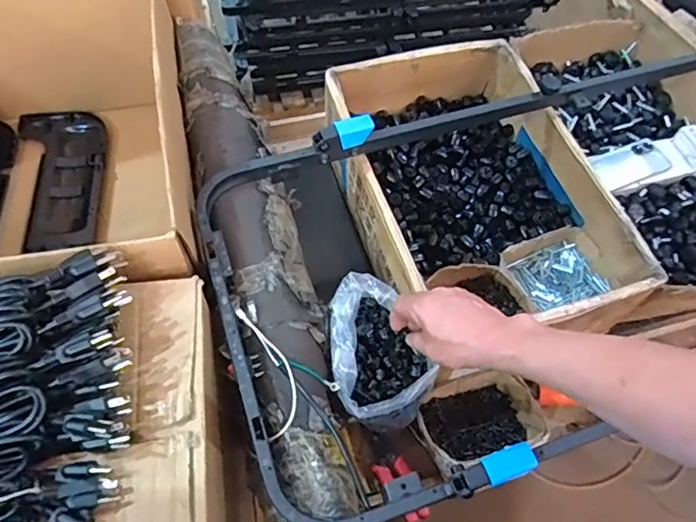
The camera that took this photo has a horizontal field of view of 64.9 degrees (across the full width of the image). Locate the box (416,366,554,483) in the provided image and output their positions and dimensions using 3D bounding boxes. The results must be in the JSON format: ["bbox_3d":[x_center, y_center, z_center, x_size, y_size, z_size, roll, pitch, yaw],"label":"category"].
[{"bbox_3d":[0.189,0.230,0.791,0.170,0.070,0.123,-12,61,-9],"label":"box"}]

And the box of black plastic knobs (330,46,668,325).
[{"bbox_3d":[0.193,-0.115,0.899,0.350,0.149,0.518,-13,61,-10],"label":"box of black plastic knobs"}]

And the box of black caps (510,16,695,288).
[{"bbox_3d":[0.537,-0.213,0.993,0.348,0.149,0.632,-17,62,-12],"label":"box of black caps"}]

